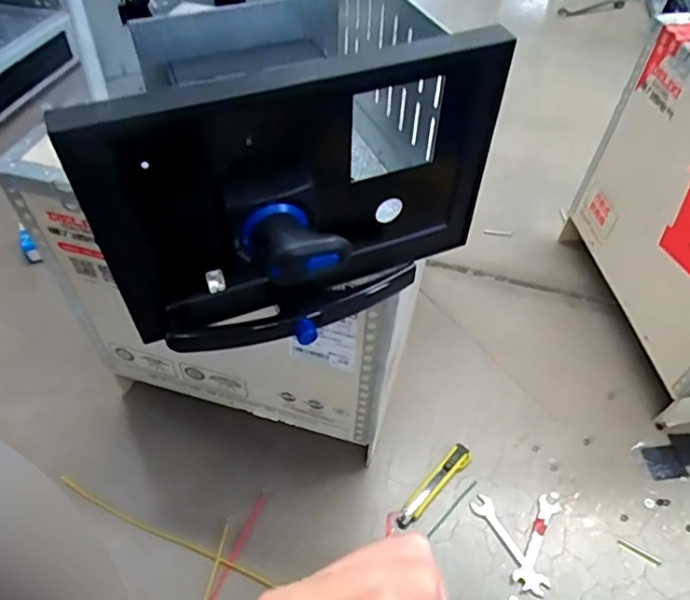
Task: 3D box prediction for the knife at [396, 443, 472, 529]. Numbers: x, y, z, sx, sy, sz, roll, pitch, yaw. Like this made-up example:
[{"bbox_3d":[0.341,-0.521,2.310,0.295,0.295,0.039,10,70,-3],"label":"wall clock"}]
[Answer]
[{"bbox_3d":[0.133,0.277,0.826,0.154,0.016,0.032,-35,59,-28],"label":"knife"}]

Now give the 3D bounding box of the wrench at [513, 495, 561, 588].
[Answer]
[{"bbox_3d":[0.274,0.342,0.785,0.029,0.004,0.134,27,54,19],"label":"wrench"}]

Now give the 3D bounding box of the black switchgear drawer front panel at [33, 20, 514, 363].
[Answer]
[{"bbox_3d":[-0.014,-0.057,0.378,0.282,0.194,0.061,-17,52,-16],"label":"black switchgear drawer front panel"}]

